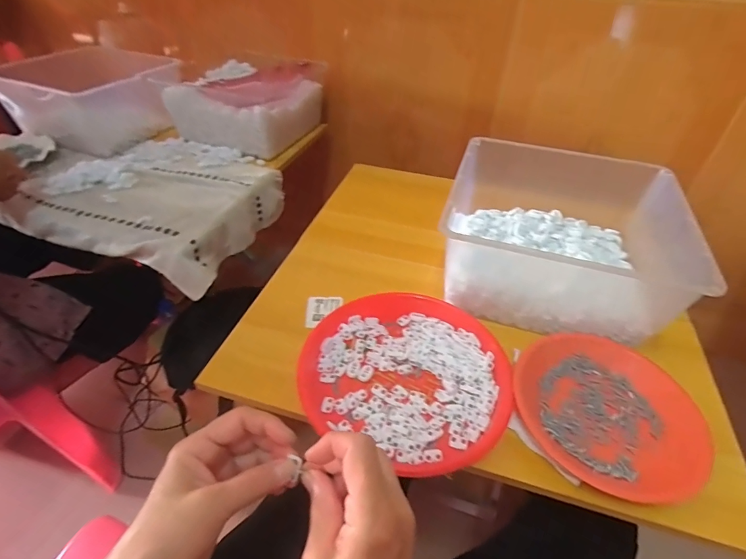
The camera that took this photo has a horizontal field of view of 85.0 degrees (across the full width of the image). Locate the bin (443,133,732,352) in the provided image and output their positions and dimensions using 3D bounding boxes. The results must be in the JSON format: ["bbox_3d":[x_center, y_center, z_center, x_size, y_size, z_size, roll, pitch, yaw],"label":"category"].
[{"bbox_3d":[0.261,-0.069,0.590,0.289,0.138,0.280,13,44,13],"label":"bin"}]

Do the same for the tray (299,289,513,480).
[{"bbox_3d":[0.044,0.103,0.497,0.238,0.023,0.229,22,47,21],"label":"tray"}]

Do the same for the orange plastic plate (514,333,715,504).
[{"bbox_3d":[0.260,0.142,0.455,0.196,0.032,0.181,30,50,28],"label":"orange plastic plate"}]

